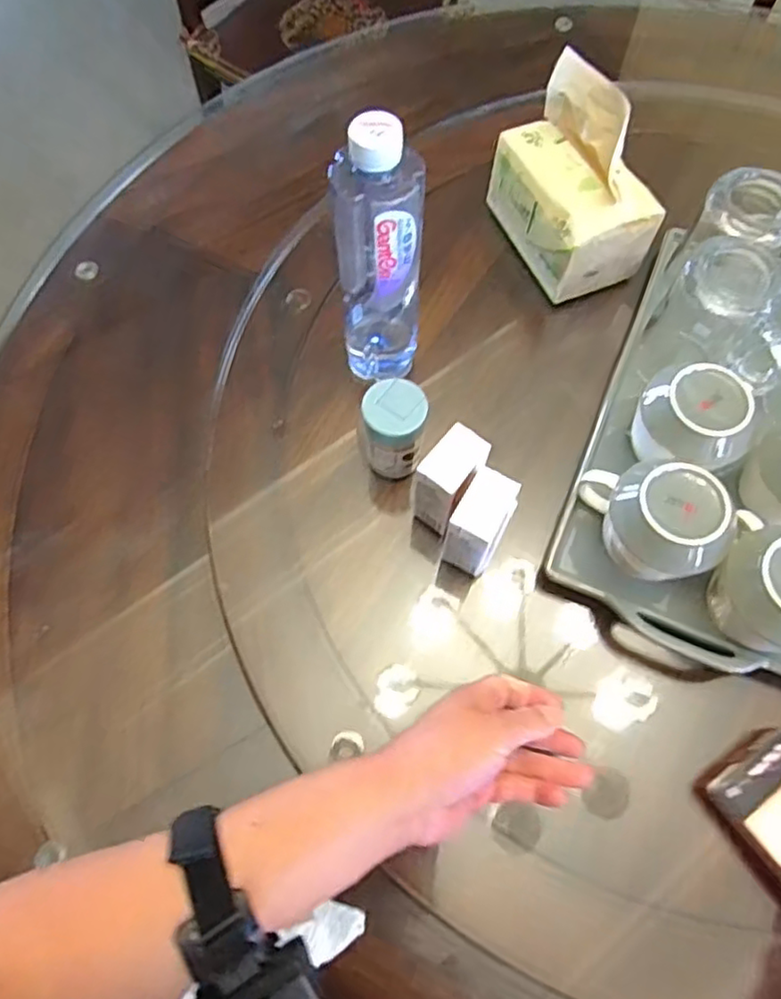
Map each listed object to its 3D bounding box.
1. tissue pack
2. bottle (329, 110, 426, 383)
[{"bbox_3d":[0.166,-0.287,0.581,0.099,0.144,0.147,-22,69,-8],"label":"tissue pack"},{"bbox_3d":[-0.008,-0.175,0.487,0.060,0.226,0.055,-7,68,-2],"label":"bottle"}]

